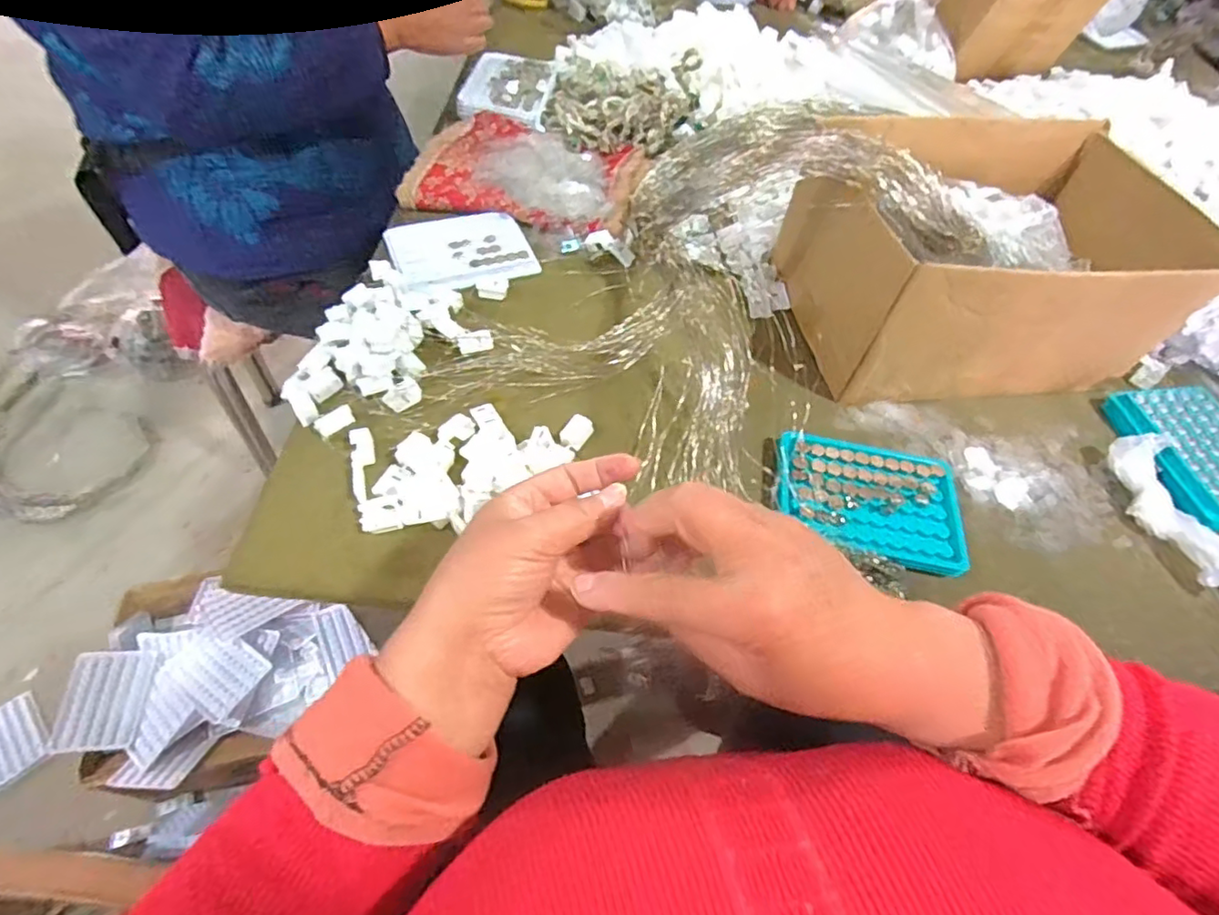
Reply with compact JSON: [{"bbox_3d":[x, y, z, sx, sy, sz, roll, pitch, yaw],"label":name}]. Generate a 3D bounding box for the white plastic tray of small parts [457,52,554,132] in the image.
[{"bbox_3d":[-0.122,-0.450,0.746,0.100,0.016,0.149,5,56,-1],"label":"white plastic tray of small parts"}]

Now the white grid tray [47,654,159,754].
[{"bbox_3d":[-0.704,0.338,0.857,0.100,0.017,0.128,6,60,-18],"label":"white grid tray"}]

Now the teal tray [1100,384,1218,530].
[{"bbox_3d":[0.493,-0.002,0.512,0.101,0.021,0.130,-4,57,-8],"label":"teal tray"}]

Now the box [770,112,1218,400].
[{"bbox_3d":[0.313,-0.175,0.528,0.279,0.127,0.199,-4,57,-8],"label":"box"}]

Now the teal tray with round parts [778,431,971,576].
[{"bbox_3d":[0.188,0.032,0.453,0.133,0.026,0.099,9,56,1],"label":"teal tray with round parts"}]

